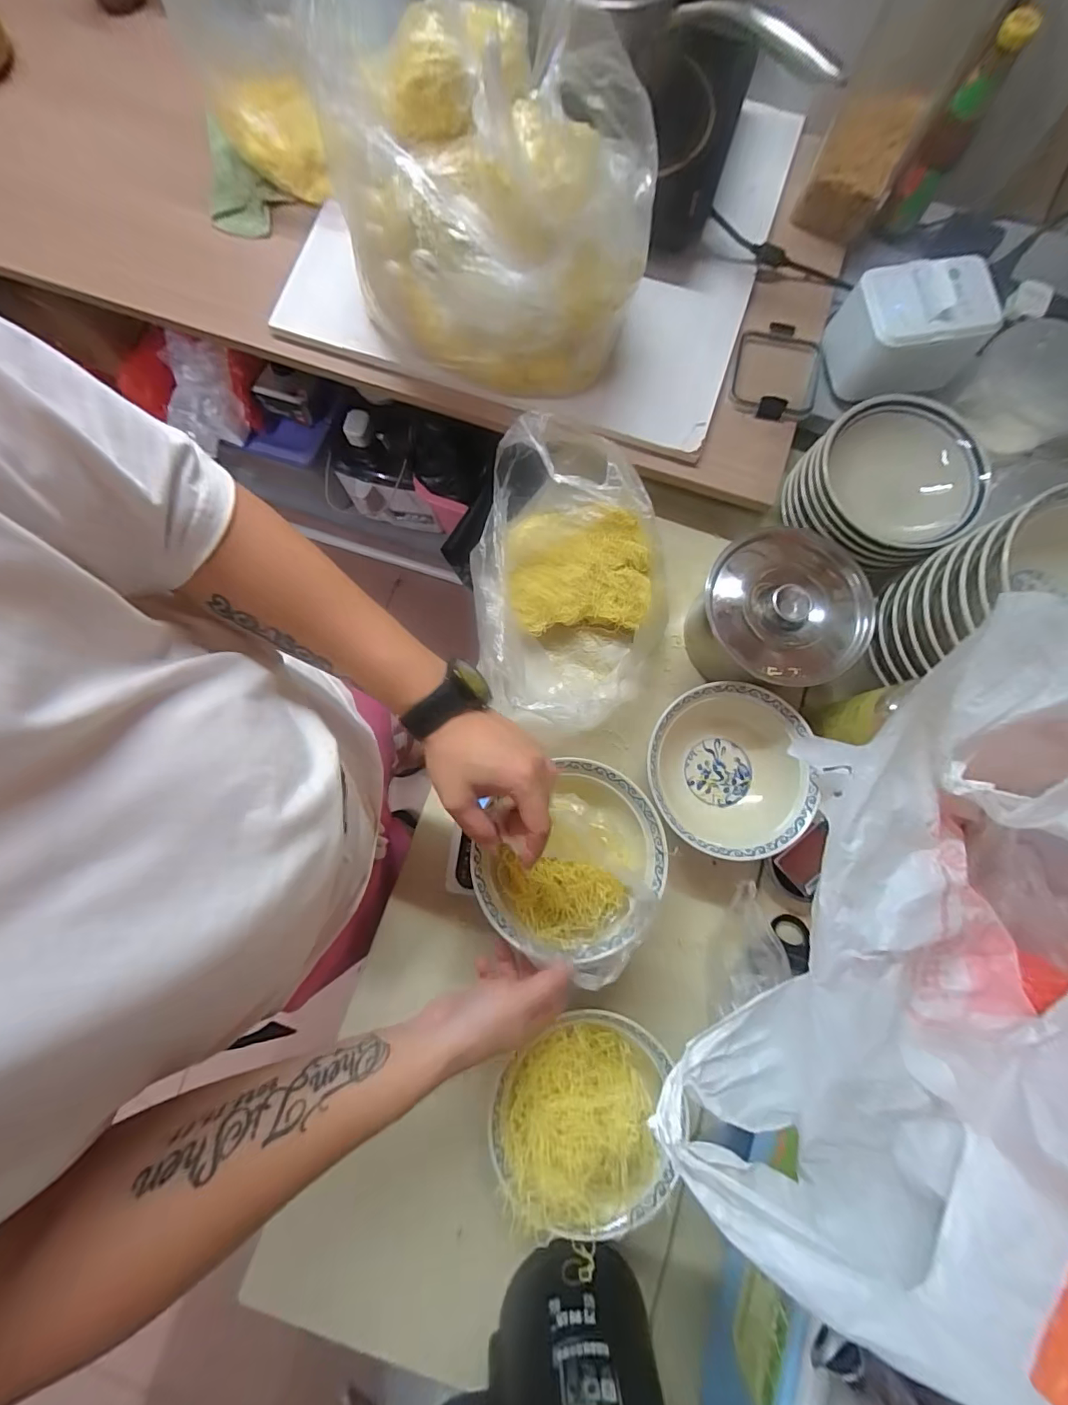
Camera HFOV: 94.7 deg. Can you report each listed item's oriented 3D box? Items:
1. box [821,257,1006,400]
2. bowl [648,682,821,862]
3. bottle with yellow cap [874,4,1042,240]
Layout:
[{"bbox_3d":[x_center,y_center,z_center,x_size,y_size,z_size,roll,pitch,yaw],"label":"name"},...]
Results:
[{"bbox_3d":[0.449,-0.444,0.586,0.156,0.085,0.105,-10,80,-3],"label":"box"},{"bbox_3d":[0.209,0.077,0.554,0.165,0.056,0.179,0,80,-1],"label":"bowl"},{"bbox_3d":[0.477,-0.649,0.563,0.045,0.168,0.048,35,81,5],"label":"bottle with yellow cap"}]

